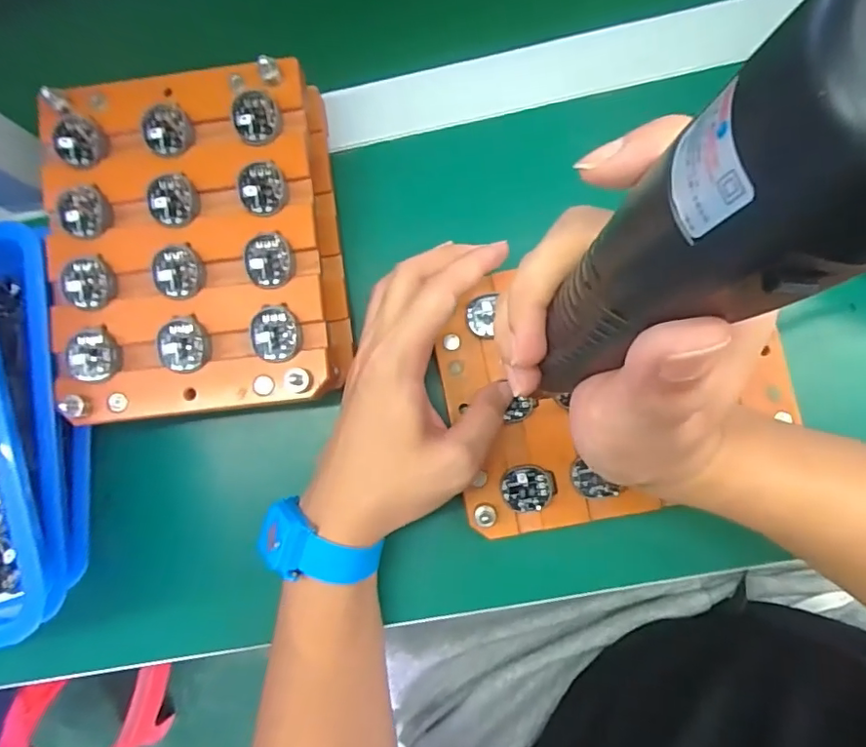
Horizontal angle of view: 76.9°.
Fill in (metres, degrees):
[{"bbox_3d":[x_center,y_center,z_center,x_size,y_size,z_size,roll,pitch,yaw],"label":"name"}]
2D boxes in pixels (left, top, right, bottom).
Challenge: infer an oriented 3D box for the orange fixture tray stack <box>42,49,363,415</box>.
[{"bbox_3d":[-0.132,-0.070,0.310,0.144,0.057,0.183,-8,84,7],"label":"orange fixture tray stack"}]

